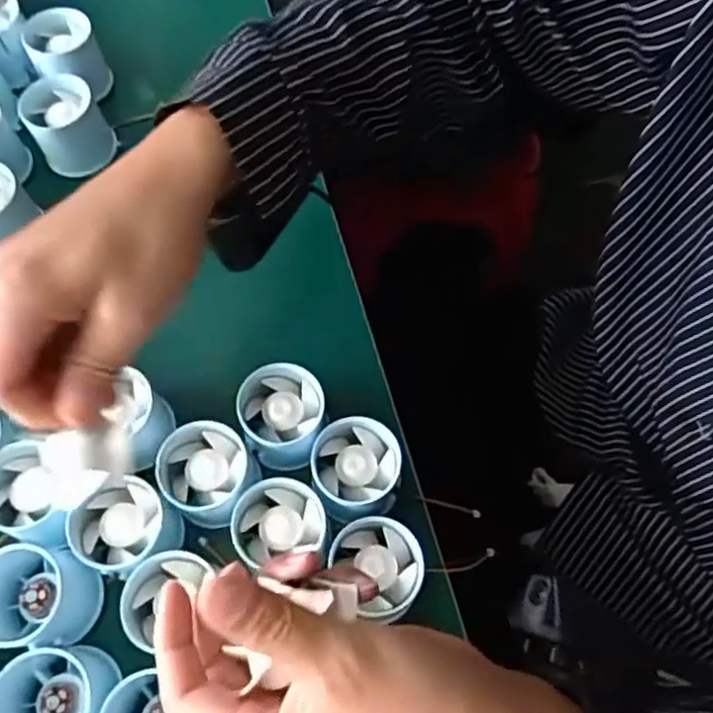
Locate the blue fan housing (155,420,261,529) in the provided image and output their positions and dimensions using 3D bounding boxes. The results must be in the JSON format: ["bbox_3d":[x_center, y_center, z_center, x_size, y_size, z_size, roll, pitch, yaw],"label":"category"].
[{"bbox_3d":[-0.086,0.069,0.407,0.053,0.045,0.051,0,67,0],"label":"blue fan housing"}]

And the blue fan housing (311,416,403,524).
[{"bbox_3d":[0.001,0.069,0.408,0.050,0.043,0.055,0,67,0],"label":"blue fan housing"}]

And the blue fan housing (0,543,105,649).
[{"bbox_3d":[-0.178,0.129,0.375,0.065,0.040,0.054,0,67,0],"label":"blue fan housing"}]

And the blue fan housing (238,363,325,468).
[{"bbox_3d":[-0.044,0.037,0.422,0.049,0.040,0.053,0,67,0],"label":"blue fan housing"}]

